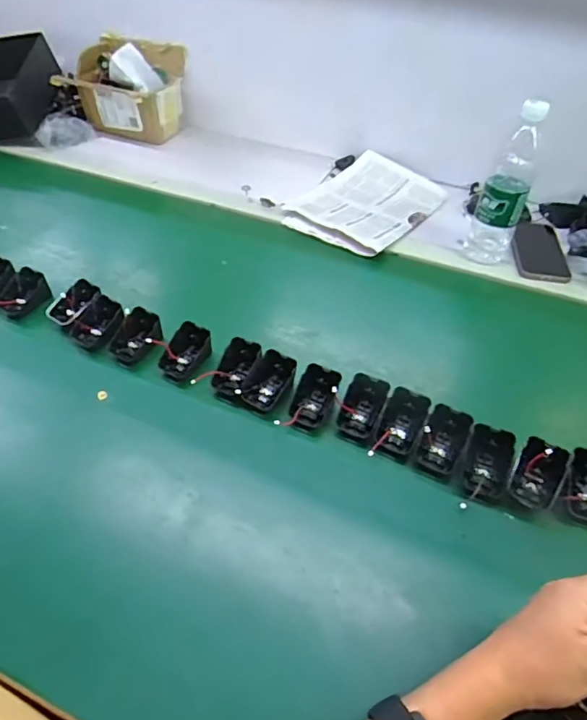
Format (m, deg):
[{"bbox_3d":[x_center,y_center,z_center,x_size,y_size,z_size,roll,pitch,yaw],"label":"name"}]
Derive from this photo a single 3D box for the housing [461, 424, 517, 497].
[{"bbox_3d":[0.199,0.103,0.512,0.047,0.036,0.063,17,47,13],"label":"housing"}]

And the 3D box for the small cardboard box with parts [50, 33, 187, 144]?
[{"bbox_3d":[-0.345,-0.562,1.050,0.221,0.151,0.153,16,47,11],"label":"small cardboard box with parts"}]

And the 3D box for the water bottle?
[{"bbox_3d":[0.310,-0.250,0.725,0.068,0.213,0.064,19,48,14],"label":"water bottle"}]

